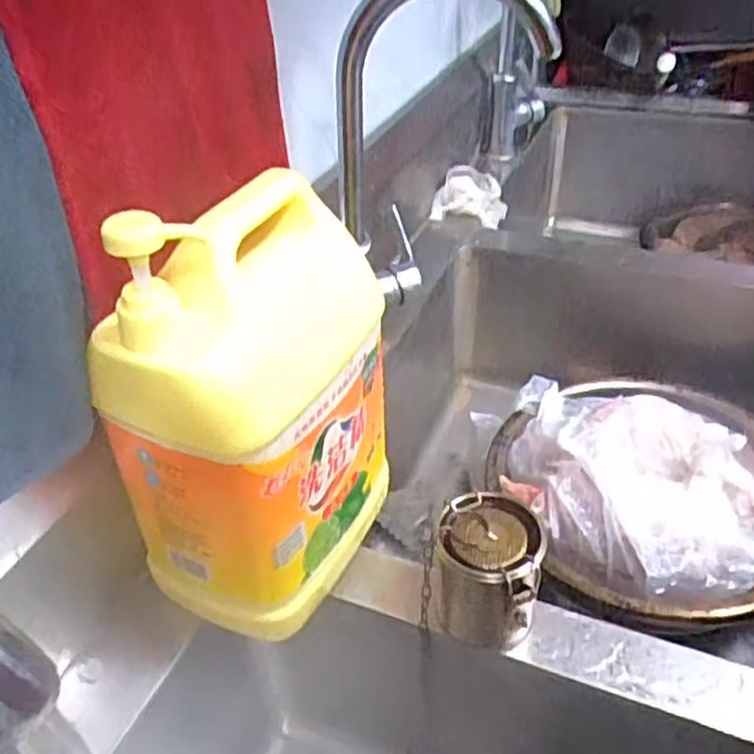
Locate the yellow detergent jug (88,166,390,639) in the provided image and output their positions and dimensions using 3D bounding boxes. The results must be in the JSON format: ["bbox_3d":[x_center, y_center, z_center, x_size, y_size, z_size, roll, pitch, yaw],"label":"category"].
[{"bbox_3d":[-0.077,0.014,0.491,0.119,0.283,0.178,12,41,19],"label":"yellow detergent jug"}]

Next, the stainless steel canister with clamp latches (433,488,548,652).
[{"bbox_3d":[0.078,0.136,0.509,0.066,0.083,0.071,4,39,10],"label":"stainless steel canister with clamp latches"}]

